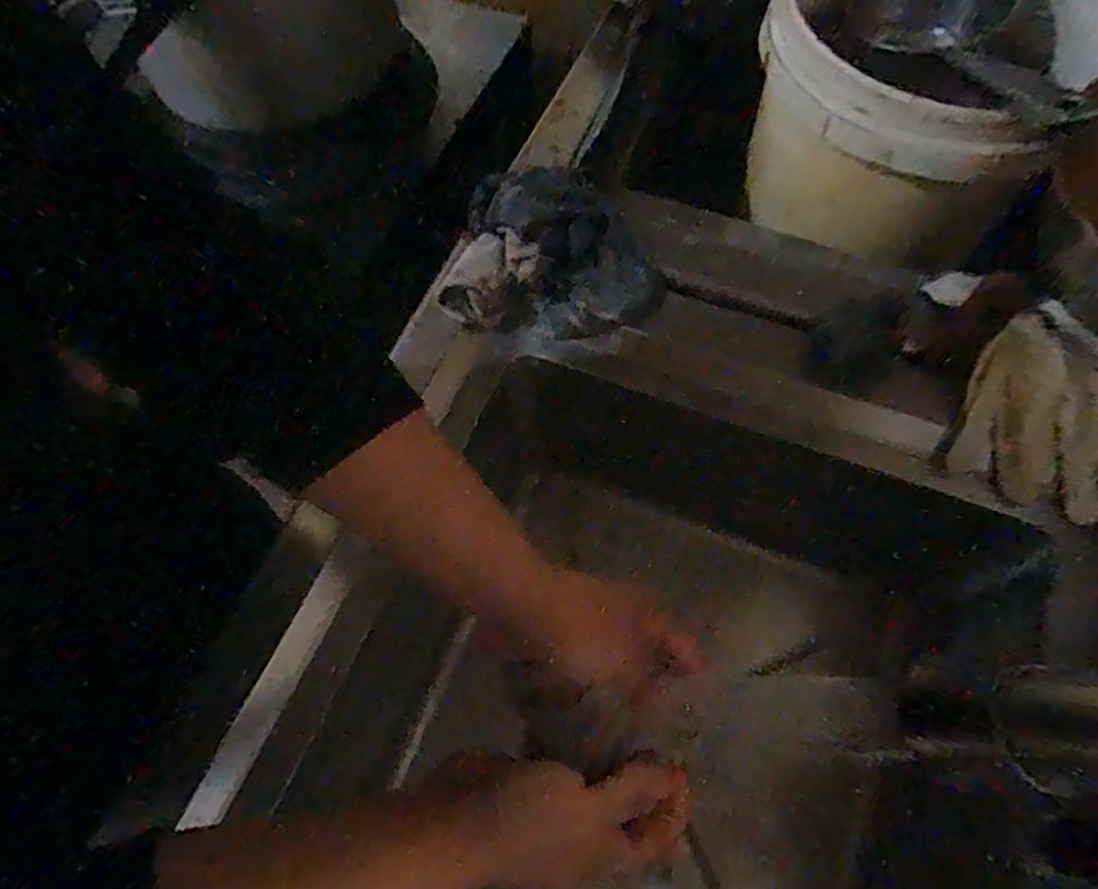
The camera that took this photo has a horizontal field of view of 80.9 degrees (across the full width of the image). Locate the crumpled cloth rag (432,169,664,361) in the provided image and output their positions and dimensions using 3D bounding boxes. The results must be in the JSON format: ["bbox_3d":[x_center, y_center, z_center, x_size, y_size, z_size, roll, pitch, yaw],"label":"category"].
[{"bbox_3d":[0.009,-0.149,0.519,0.166,0.052,0.137,13,66,8],"label":"crumpled cloth rag"}]

